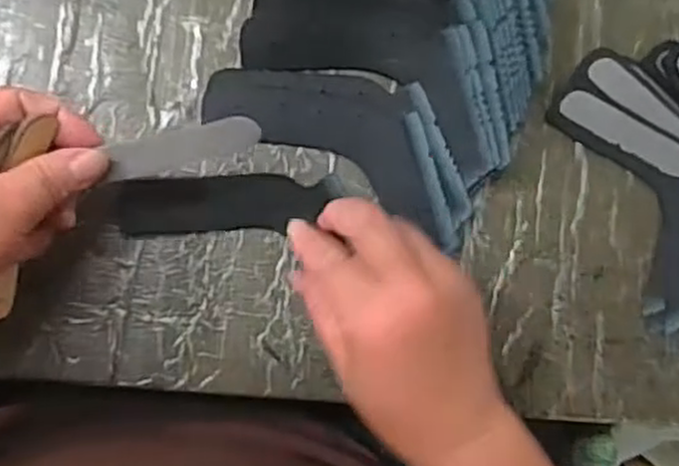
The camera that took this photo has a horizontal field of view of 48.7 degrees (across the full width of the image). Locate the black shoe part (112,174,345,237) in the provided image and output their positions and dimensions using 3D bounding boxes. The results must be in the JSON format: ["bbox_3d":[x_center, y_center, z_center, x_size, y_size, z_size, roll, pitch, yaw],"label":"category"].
[{"bbox_3d":[-0.057,-0.015,0.389,0.111,0.006,0.030,-1,95,-11],"label":"black shoe part"}]

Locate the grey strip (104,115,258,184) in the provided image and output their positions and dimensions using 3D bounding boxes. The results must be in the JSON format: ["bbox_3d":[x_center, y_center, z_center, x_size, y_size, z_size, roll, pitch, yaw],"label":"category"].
[{"bbox_3d":[-0.069,-0.038,0.334,0.067,0.005,0.017,-14,109,-3],"label":"grey strip"}]

